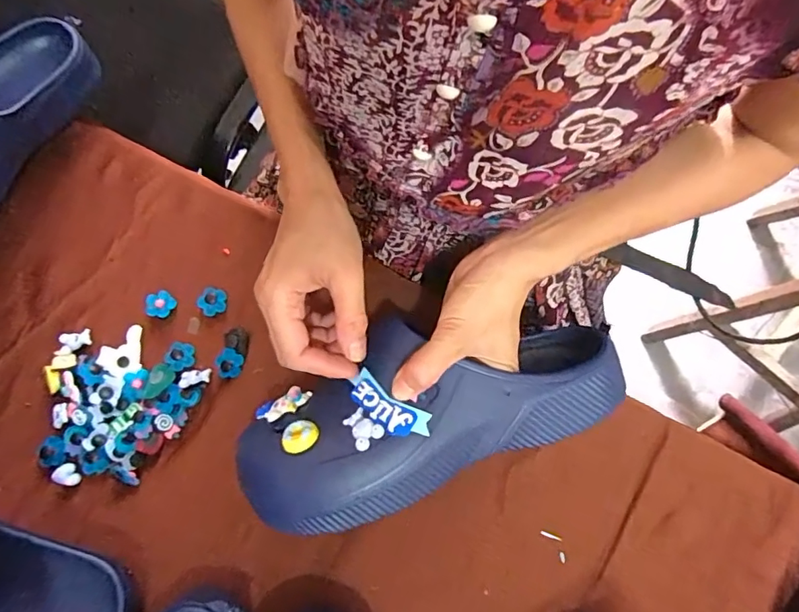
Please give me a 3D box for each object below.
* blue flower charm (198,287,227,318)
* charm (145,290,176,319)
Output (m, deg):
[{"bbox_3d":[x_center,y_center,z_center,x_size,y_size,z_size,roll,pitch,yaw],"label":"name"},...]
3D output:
[{"bbox_3d":[-0.166,-0.004,0.446,0.024,0.006,0.024,0,76,2],"label":"blue flower charm"},{"bbox_3d":[-0.214,-0.002,0.447,0.023,0.011,0.024,0,76,2],"label":"charm"}]

